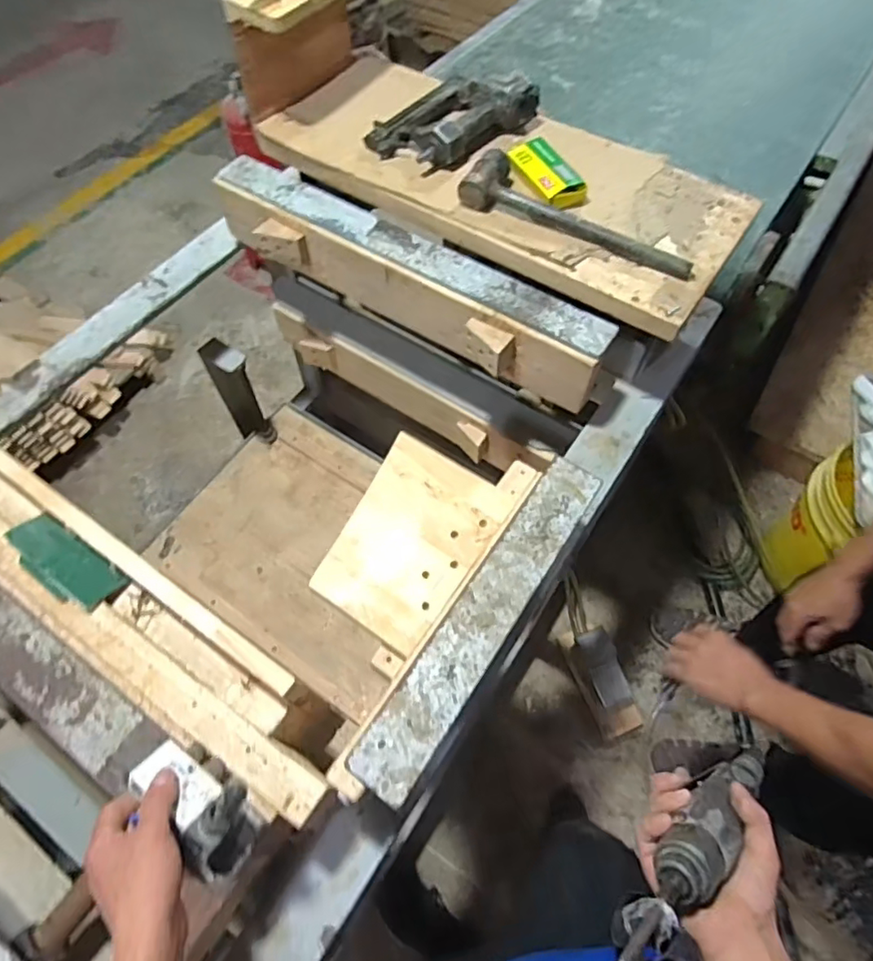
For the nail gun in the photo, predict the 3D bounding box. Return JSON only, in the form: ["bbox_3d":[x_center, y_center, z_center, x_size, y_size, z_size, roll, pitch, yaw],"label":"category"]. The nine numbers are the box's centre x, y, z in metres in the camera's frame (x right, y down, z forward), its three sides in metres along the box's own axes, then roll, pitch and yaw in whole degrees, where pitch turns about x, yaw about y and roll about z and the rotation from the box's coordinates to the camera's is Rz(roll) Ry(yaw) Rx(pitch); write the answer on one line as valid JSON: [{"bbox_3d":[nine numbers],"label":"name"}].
[{"bbox_3d":[0.023,-0.560,0.893,0.239,0.061,0.150,-40,68,-19],"label":"nail gun"}]

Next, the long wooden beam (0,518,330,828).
[{"bbox_3d":[-0.473,0.074,0.634,0.878,0.044,0.050,31,66,17],"label":"long wooden beam"}]

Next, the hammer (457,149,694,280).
[{"bbox_3d":[0.194,-0.368,0.788,0.334,0.047,0.083,26,64,14],"label":"hammer"}]

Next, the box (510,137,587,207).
[{"bbox_3d":[0.159,-0.445,0.838,0.066,0.031,0.127,-27,64,-14],"label":"box"}]

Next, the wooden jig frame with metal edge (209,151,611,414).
[{"bbox_3d":[-0.059,-0.299,0.878,0.663,0.117,0.126,32,66,17],"label":"wooden jig frame with metal edge"}]

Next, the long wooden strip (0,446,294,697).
[{"bbox_3d":[-0.360,0.064,0.619,0.539,0.026,0.027,31,66,16],"label":"long wooden strip"}]

